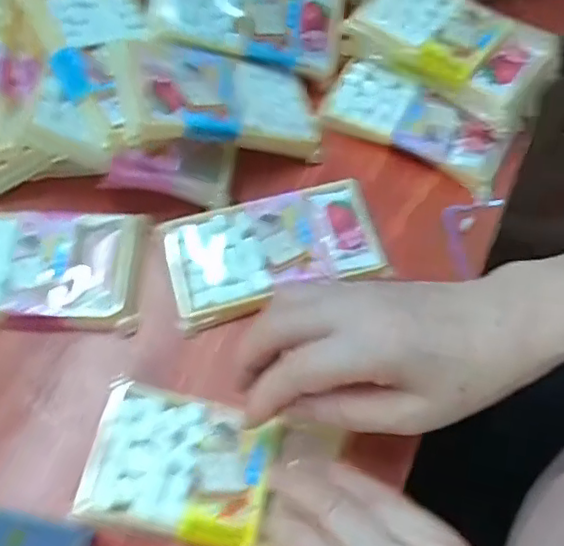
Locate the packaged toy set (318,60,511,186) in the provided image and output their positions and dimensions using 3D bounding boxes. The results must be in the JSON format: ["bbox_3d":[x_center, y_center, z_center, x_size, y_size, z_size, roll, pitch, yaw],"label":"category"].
[{"bbox_3d":[0.093,-0.108,0.427,0.127,0.016,0.055,29,67,12],"label":"packaged toy set"}]

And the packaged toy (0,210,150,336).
[{"bbox_3d":[-0.156,-0.003,0.371,0.138,0.011,0.077,1,65,-1],"label":"packaged toy"}]

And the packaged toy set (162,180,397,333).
[{"bbox_3d":[-0.005,-0.017,0.381,0.133,0.009,0.071,-16,66,-9],"label":"packaged toy set"}]

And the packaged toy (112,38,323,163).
[{"bbox_3d":[-0.037,-0.117,0.400,0.138,0.012,0.079,-1,66,-30],"label":"packaged toy"}]

